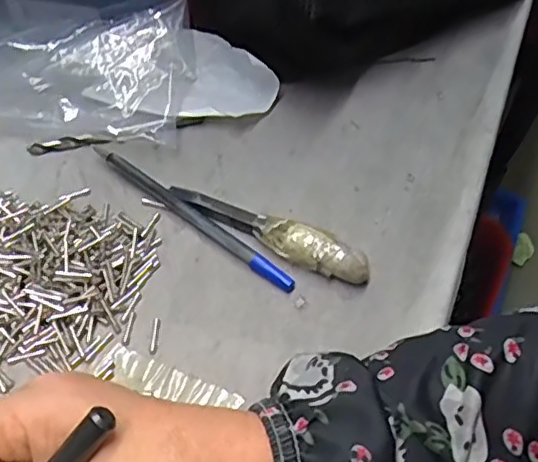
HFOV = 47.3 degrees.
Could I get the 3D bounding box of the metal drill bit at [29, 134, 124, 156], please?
[{"bbox_3d":[-0.113,-0.051,0.356,0.054,0.005,0.009,-2,53,-3],"label":"metal drill bit"}]

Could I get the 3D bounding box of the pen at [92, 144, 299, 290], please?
[{"bbox_3d":[-0.042,-0.009,0.326,0.137,0.008,0.008,34,59,22],"label":"pen"}]

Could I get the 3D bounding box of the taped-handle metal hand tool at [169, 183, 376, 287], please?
[{"bbox_3d":[-0.001,-0.002,0.315,0.112,0.017,0.017,26,57,18],"label":"taped-handle metal hand tool"}]

